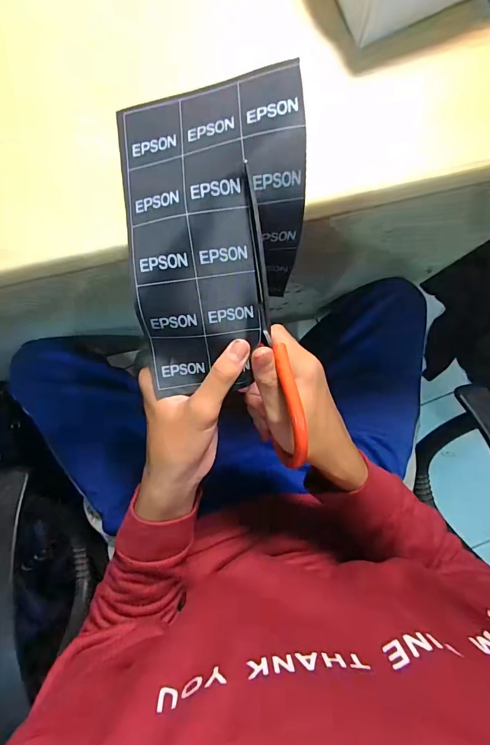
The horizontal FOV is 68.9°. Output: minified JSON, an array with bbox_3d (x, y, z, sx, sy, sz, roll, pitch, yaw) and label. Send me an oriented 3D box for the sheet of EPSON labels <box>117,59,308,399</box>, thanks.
[{"bbox_3d":[-0.017,-0.089,0.249,0.121,0.076,0.187,-6,86,-1],"label":"sheet of EPSON labels"}]

